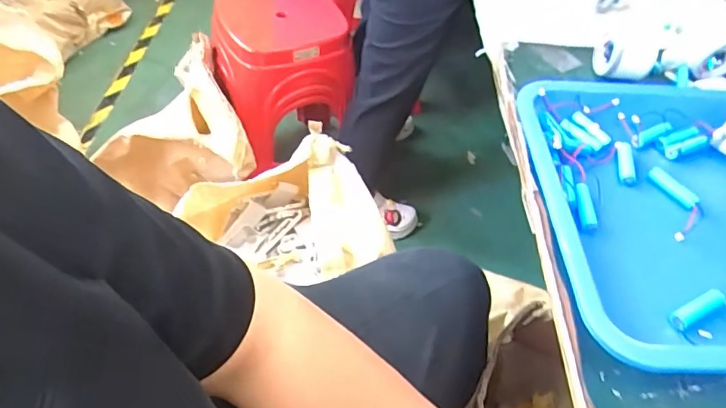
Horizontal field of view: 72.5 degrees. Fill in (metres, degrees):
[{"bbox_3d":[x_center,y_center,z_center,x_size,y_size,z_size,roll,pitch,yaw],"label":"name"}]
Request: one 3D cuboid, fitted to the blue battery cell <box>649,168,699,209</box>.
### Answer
[{"bbox_3d":[0.303,-0.015,0.483,0.015,0.013,0.050,-22,55,-24],"label":"blue battery cell"}]

